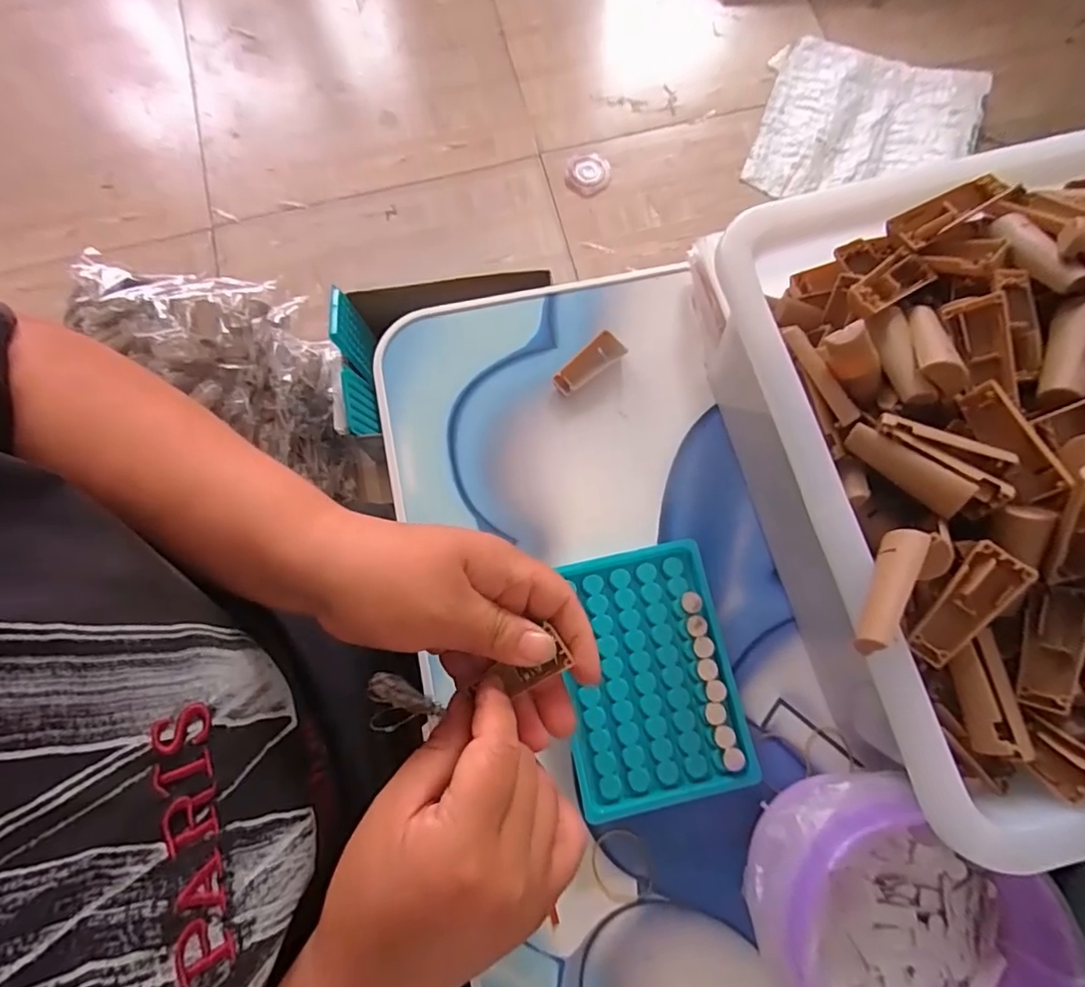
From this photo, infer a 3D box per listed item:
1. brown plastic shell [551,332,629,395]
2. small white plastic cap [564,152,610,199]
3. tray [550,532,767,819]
[{"bbox_3d":[0.030,-0.082,0.358,0.049,0.007,0.019,-43,80,-9],"label":"brown plastic shell"},{"bbox_3d":[0.082,-0.578,1.011,0.077,0.025,0.089,9,77,2],"label":"small white plastic cap"},{"bbox_3d":[0.057,0.100,0.312,0.093,0.021,0.131,-12,77,-2],"label":"tray"}]

